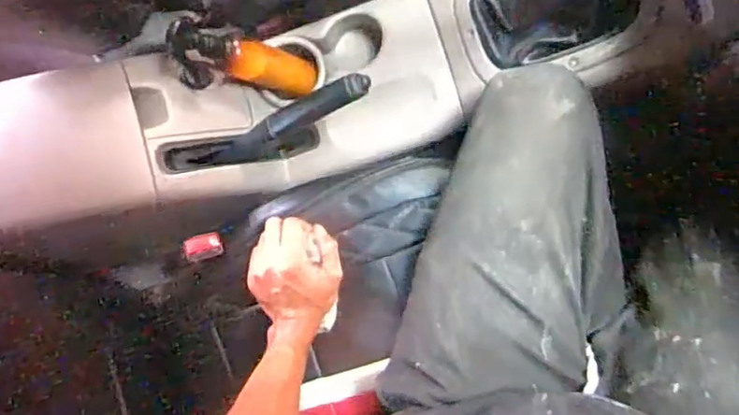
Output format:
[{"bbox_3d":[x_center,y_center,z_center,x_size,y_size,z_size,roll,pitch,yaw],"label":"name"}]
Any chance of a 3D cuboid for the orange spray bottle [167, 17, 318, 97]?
[{"bbox_3d":[-0.153,-0.167,0.728,0.051,0.189,0.062,3,88,51],"label":"orange spray bottle"}]

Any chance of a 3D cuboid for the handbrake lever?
[{"bbox_3d":[-0.096,-0.088,0.666,0.229,0.060,0.031,-23,84,35],"label":"handbrake lever"}]

